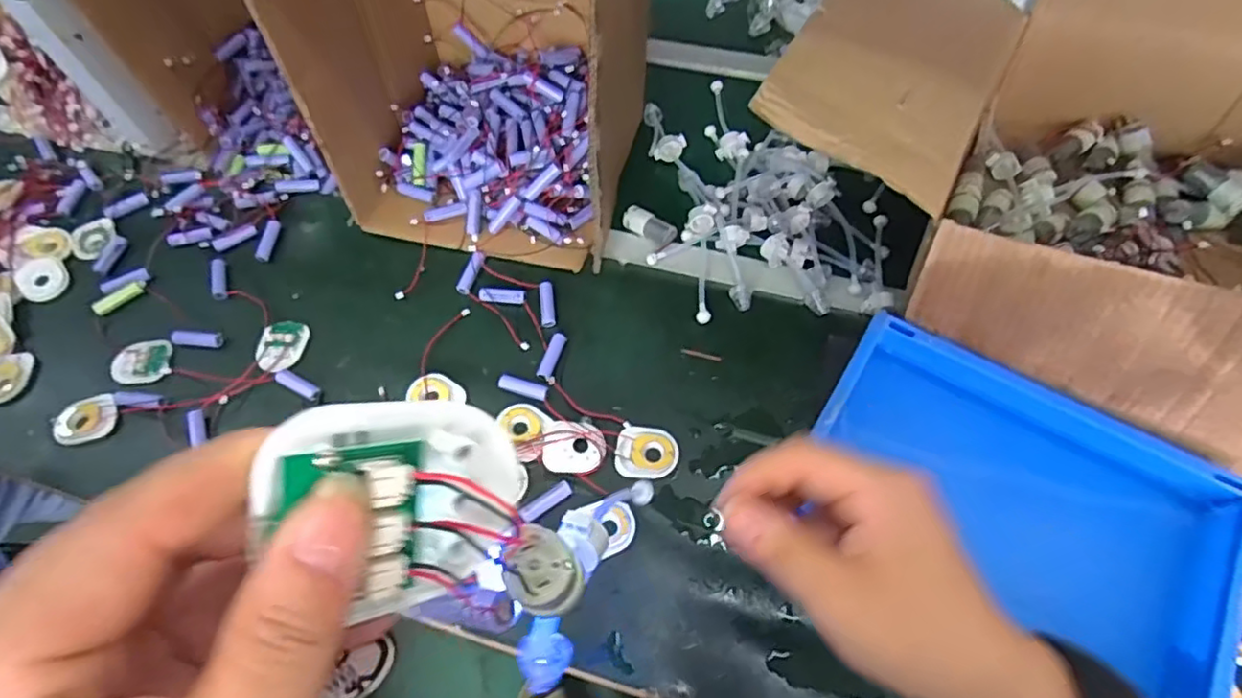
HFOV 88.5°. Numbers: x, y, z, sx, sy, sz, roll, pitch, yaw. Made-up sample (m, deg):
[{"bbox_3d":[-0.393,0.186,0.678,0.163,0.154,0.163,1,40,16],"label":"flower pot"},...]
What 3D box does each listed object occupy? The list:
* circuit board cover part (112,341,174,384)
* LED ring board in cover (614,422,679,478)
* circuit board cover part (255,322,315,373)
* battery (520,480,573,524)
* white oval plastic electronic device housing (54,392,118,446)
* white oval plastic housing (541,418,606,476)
[{"bbox_3d":[-0.513,0.014,0.680,0.060,0.004,0.050,-8,61,-2],"label":"circuit board cover part"},{"bbox_3d":[0.025,0.096,0.608,0.057,0.007,0.054,5,61,5],"label":"LED ring board in cover"},{"bbox_3d":[-0.365,-0.004,0.687,0.053,0.007,0.062,-9,61,-2],"label":"circuit board cover part"},{"bbox_3d":[-0.068,0.140,0.583,0.051,0.015,0.015,-34,65,-15],"label":"battery"},{"bbox_3d":[-0.547,0.071,0.650,0.057,0.009,0.057,-11,61,-3],"label":"white oval plastic electronic device housing"},{"bbox_3d":[-0.045,0.091,0.605,0.058,0.014,0.054,-3,61,1],"label":"white oval plastic housing"}]

